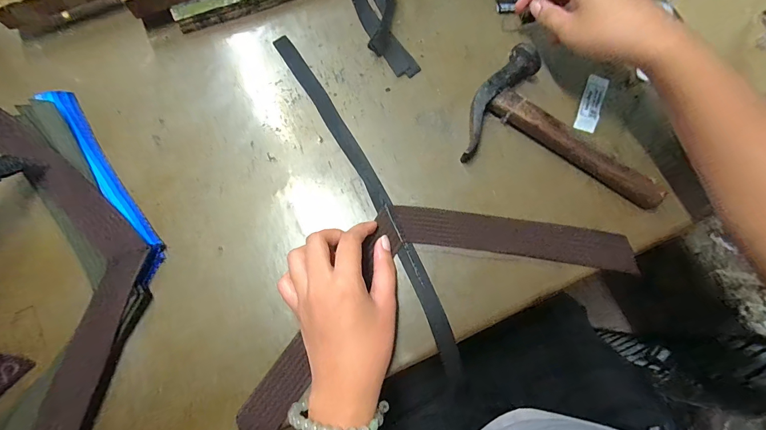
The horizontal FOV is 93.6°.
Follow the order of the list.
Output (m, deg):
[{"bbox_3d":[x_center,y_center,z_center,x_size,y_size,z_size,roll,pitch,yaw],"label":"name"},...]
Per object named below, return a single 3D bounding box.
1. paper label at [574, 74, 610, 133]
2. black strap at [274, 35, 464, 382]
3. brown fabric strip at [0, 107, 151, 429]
[{"bbox_3d":[0.204,-0.109,0.350,0.019,0.004,0.064,23,77,6],"label":"paper label"},{"bbox_3d":[-0.015,-0.027,0.331,0.025,0.004,0.355,-26,78,-7],"label":"black strap"},{"bbox_3d":[-0.259,0.056,0.293,0.122,0.030,0.336,-15,76,-3],"label":"brown fabric strip"}]

